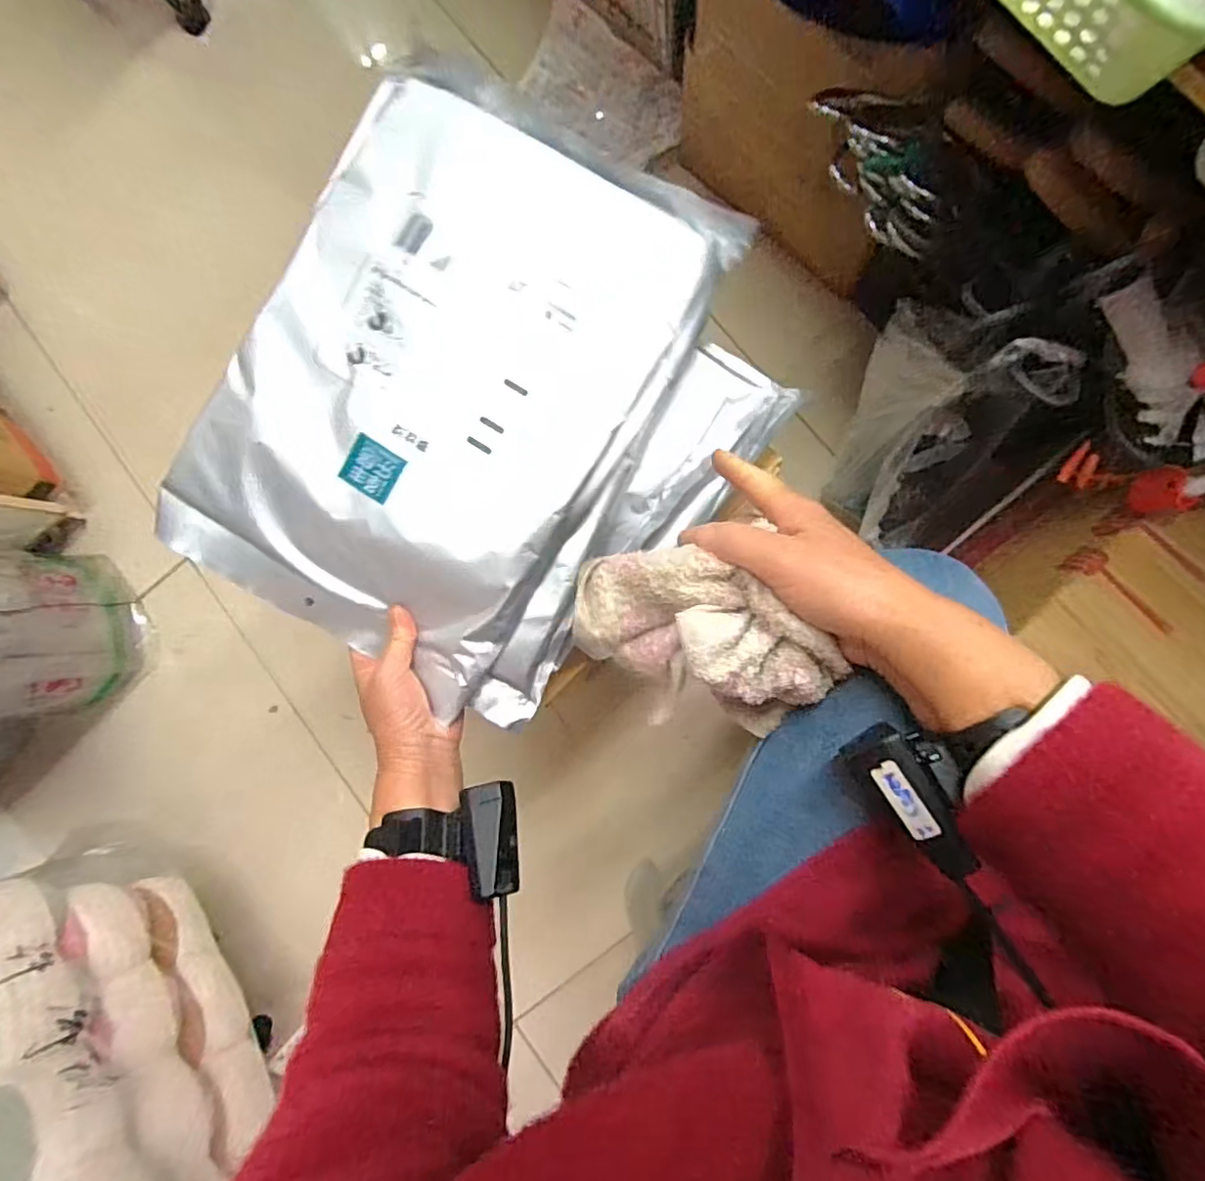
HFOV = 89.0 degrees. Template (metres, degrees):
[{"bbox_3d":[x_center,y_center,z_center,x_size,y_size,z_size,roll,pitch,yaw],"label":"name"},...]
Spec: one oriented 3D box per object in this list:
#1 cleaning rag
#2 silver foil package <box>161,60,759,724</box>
[{"bbox_3d":[0.053,0.029,0.343,0.134,0.057,0.110,-10,86,6],"label":"cleaning rag"},{"bbox_3d":[-0.111,-0.142,0.443,0.286,0.057,0.388,29,90,7],"label":"silver foil package"}]

